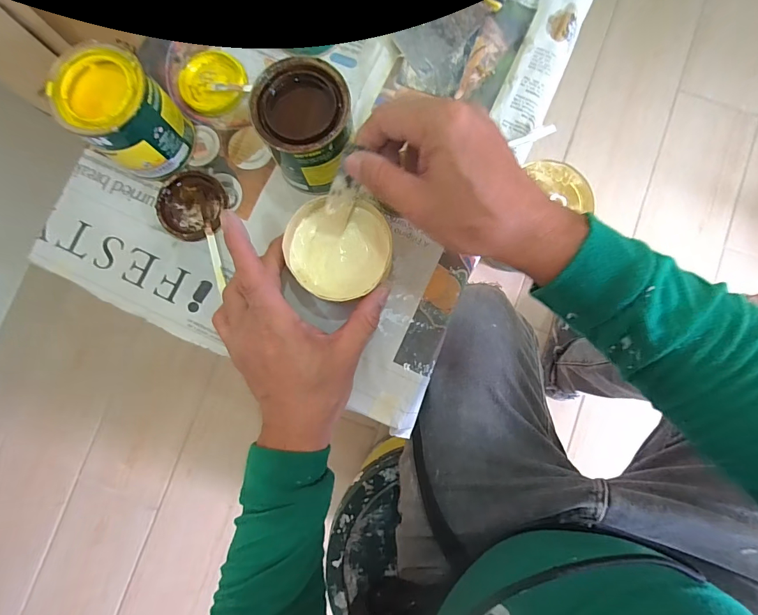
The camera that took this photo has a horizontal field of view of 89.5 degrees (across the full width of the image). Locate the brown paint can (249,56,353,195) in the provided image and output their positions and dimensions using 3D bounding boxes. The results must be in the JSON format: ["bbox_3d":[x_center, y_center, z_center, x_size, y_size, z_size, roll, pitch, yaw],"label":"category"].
[{"bbox_3d":[-0.055,-0.137,0.308,0.071,0.076,0.079,-3,84,1],"label":"brown paint can"}]

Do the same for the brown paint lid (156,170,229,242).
[{"bbox_3d":[-0.166,-0.091,0.340,0.060,0.007,0.059,0,84,2],"label":"brown paint lid"}]

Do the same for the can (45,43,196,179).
[{"bbox_3d":[-0.203,-0.155,0.314,0.067,0.075,0.066,0,84,2],"label":"can"}]

